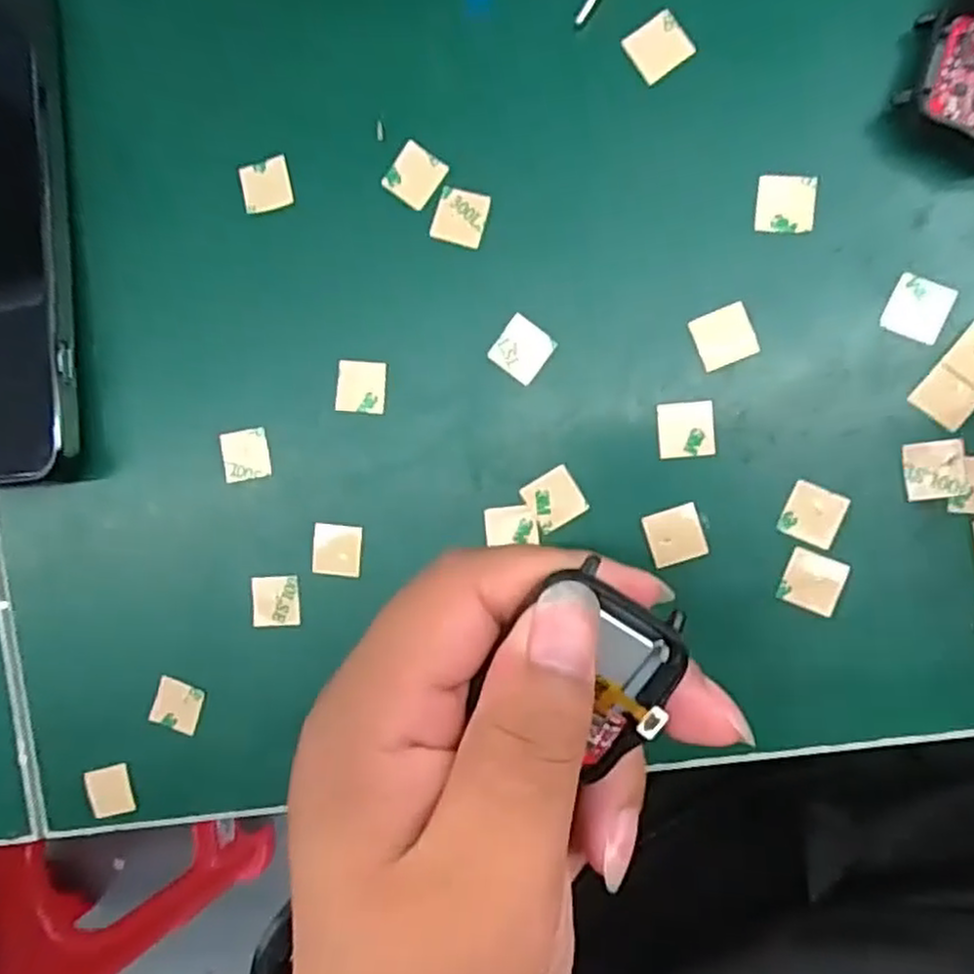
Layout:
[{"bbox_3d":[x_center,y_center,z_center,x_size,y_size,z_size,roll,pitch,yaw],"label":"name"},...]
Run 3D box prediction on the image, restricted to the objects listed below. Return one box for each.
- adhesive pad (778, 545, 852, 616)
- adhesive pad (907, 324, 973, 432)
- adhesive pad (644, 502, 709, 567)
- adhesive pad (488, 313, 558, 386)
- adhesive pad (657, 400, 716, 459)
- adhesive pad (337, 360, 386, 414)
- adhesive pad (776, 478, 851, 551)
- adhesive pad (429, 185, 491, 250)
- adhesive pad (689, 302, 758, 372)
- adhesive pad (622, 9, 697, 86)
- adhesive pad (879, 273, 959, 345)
[{"bbox_3d":[0.091,0.027,0.206,0.016,0.004,0.016,21,95,8],"label":"adhesive pad"},{"bbox_3d":[0.129,-0.030,0.199,0.015,0.004,0.028,40,97,6],"label":"adhesive pad"},{"bbox_3d":[0.054,0.014,0.211,0.015,0.004,0.015,-18,88,9],"label":"adhesive pad"},{"bbox_3d":[0.010,-0.040,0.219,0.015,0.004,0.016,37,97,1],"label":"adhesive pad"},{"bbox_3d":[0.057,-0.016,0.211,0.015,0.004,0.015,-5,91,10],"label":"adhesive pad"},{"bbox_3d":[-0.039,-0.030,0.226,0.015,0.004,0.016,3,92,9],"label":"adhesive pad"},{"bbox_3d":[0.091,0.008,0.206,0.015,0.004,0.015,23,95,8],"label":"adhesive pad"},{"bbox_3d":[-0.008,-0.080,0.219,0.015,0.004,0.016,17,94,9],"label":"adhesive pad"},{"bbox_3d":[0.067,-0.043,0.209,0.016,0.004,0.015,-21,88,9],"label":"adhesive pad"},{"bbox_3d":[0.049,-0.125,0.210,0.016,0.004,0.015,-34,86,9],"label":"adhesive pad"},{"bbox_3d":[0.117,-0.048,0.201,0.015,0.004,0.016,24,95,8],"label":"adhesive pad"}]

